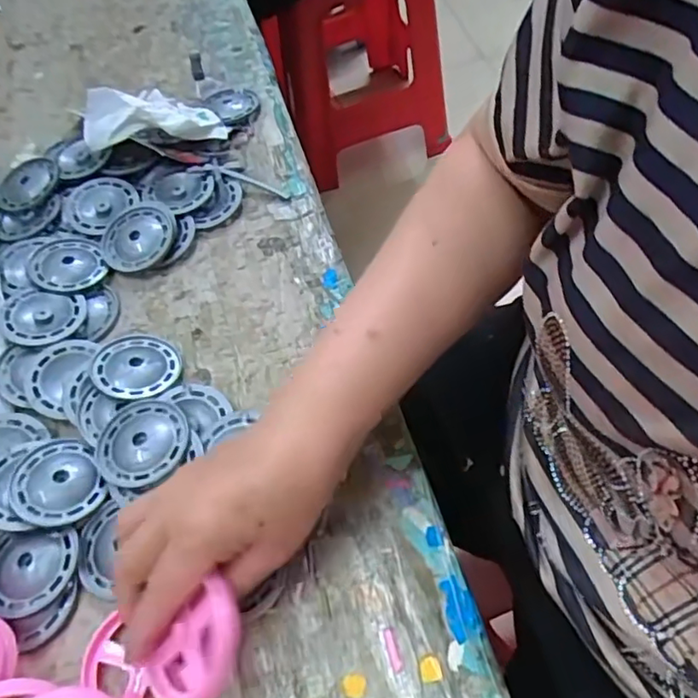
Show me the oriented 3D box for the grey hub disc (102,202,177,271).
[{"bbox_3d":[-0.162,-0.088,0.463,0.058,0.010,0.056,-3,58,5],"label":"grey hub disc"}]

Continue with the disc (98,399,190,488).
[{"bbox_3d":[-0.127,0.058,0.370,0.055,0.009,0.055,-3,58,5],"label":"disc"}]

